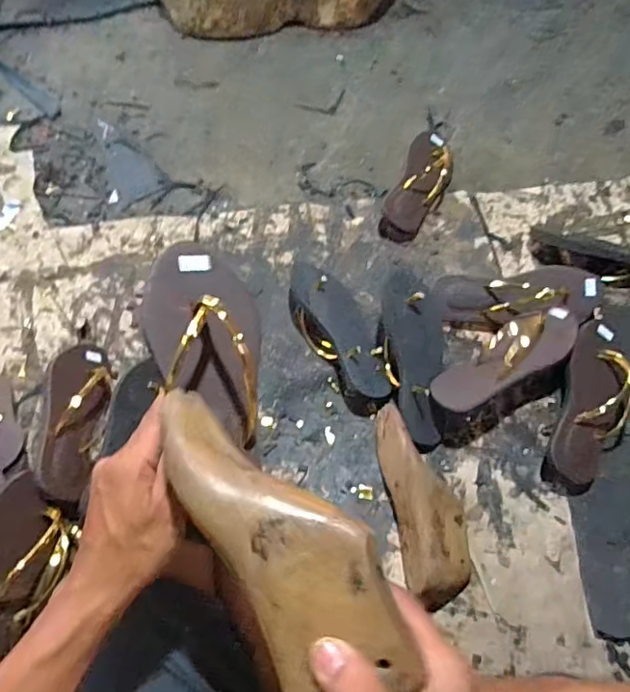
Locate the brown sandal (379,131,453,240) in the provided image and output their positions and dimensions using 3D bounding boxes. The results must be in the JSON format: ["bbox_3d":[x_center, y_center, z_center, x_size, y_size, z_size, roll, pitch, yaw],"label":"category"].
[{"bbox_3d":[0.182,-0.276,0.940,0.081,0.069,0.233,19,65,12],"label":"brown sandal"}]

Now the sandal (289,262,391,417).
[{"bbox_3d":[0.031,-0.019,0.798,0.104,0.060,0.244,-13,63,-5],"label":"sandal"}]

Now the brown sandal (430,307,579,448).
[{"bbox_3d":[0.262,0.032,0.740,0.245,0.087,0.098,-37,68,-2],"label":"brown sandal"}]

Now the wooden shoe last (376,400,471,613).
[{"bbox_3d":[0.137,0.187,0.677,0.083,0.071,0.231,-9,63,-2],"label":"wooden shoe last"}]

